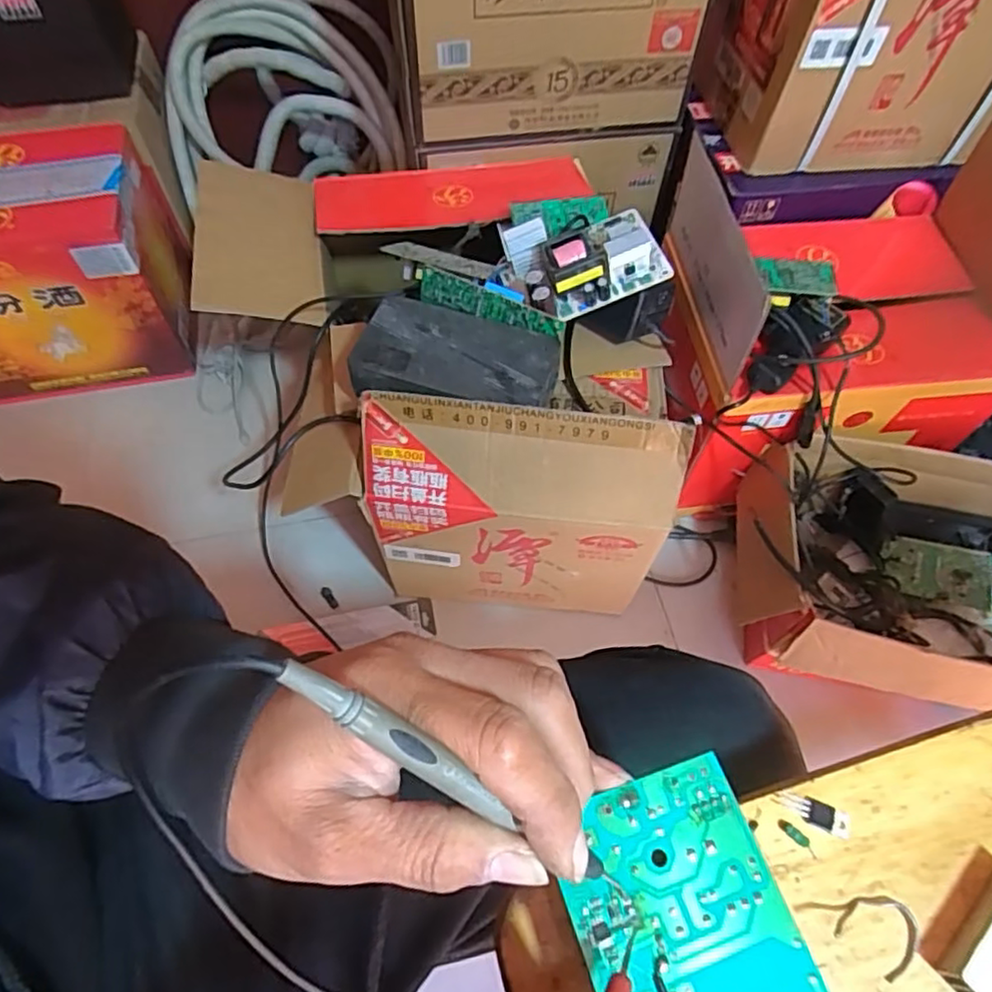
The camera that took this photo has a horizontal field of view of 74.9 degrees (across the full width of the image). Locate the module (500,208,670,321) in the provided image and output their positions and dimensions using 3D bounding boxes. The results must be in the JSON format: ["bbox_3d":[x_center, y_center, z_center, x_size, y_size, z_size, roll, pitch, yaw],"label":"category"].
[{"bbox_3d":[0.094,-0.252,0.676,0.149,0.066,0.109,-23,66,5],"label":"module"}]

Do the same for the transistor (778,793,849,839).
[{"bbox_3d":[0.134,0.133,0.272,0.029,0.004,0.010,21,62,10],"label":"transistor"}]

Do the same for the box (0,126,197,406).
[{"bbox_3d":[-0.672,-0.360,0.999,0.323,0.288,0.261,-13,62,-9],"label":"box"}]

